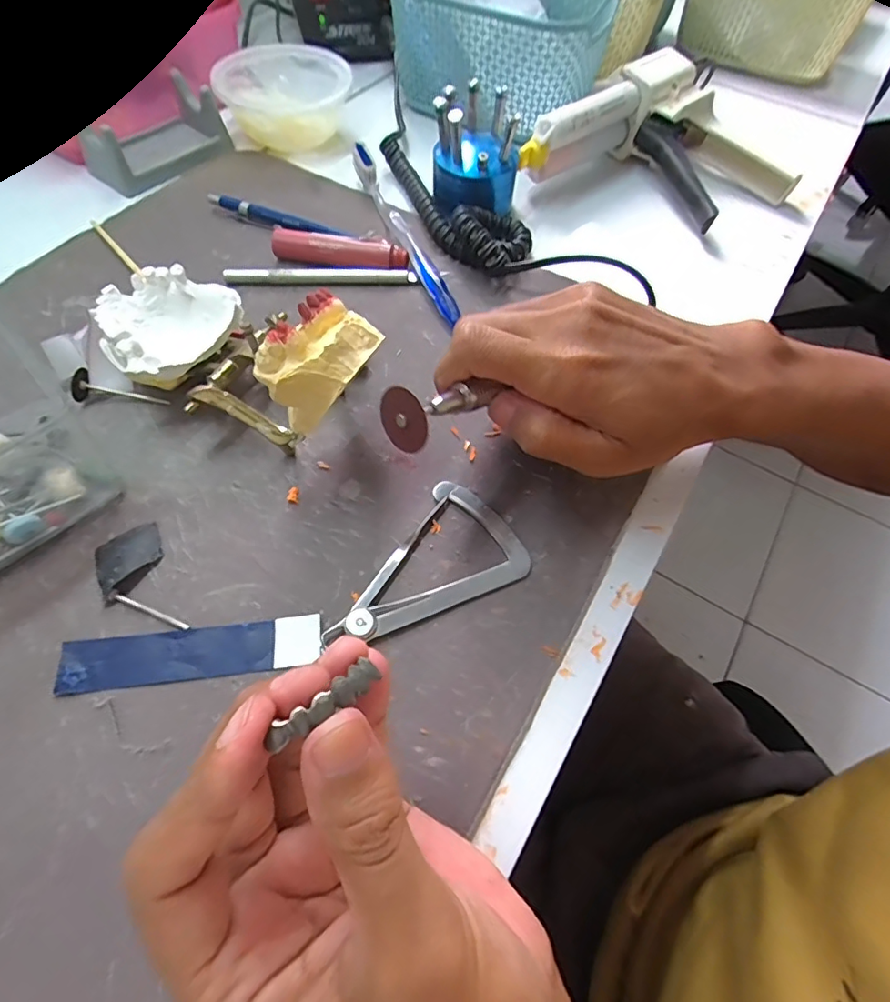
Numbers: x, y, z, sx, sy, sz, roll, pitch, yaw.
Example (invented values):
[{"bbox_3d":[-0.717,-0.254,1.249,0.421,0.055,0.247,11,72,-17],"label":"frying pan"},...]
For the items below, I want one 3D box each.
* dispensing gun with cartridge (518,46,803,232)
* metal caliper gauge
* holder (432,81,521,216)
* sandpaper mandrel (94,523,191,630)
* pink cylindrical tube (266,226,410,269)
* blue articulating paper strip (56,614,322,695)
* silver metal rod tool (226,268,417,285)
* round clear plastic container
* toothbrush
[{"bbox_3d":[0.161,-0.252,0.383,0.156,0.058,0.145,37,65,16],"label":"dispensing gun with cartridge"},{"bbox_3d":[-0.001,0.036,0.236,0.057,0.006,0.094,29,63,13],"label":"metal caliper gauge"},{"bbox_3d":[0.023,-0.242,0.363,0.057,0.067,0.052,10,60,2],"label":"holder"},{"bbox_3d":[-0.134,0.035,0.228,0.027,0.007,0.055,-26,65,-17],"label":"sandpaper mandrel"},{"bbox_3d":[-0.068,-0.161,0.339,0.088,0.019,0.014,13,60,4],"label":"pink cylindrical tube"},{"bbox_3d":[-0.103,0.062,0.216,0.101,0.004,0.021,-5,61,-7],"label":"blue articulating paper strip"},{"bbox_3d":[-0.078,-0.142,0.334,0.118,0.010,0.008,-2,60,-5],"label":"silver metal rod tool"},{"bbox_3d":[-0.129,-0.326,0.421,0.097,0.041,0.104,2,60,-3],"label":"round clear plastic container"},{"bbox_3d":[-0.028,-0.181,0.351,0.013,0.022,0.176,-21,64,-15],"label":"toothbrush"}]

